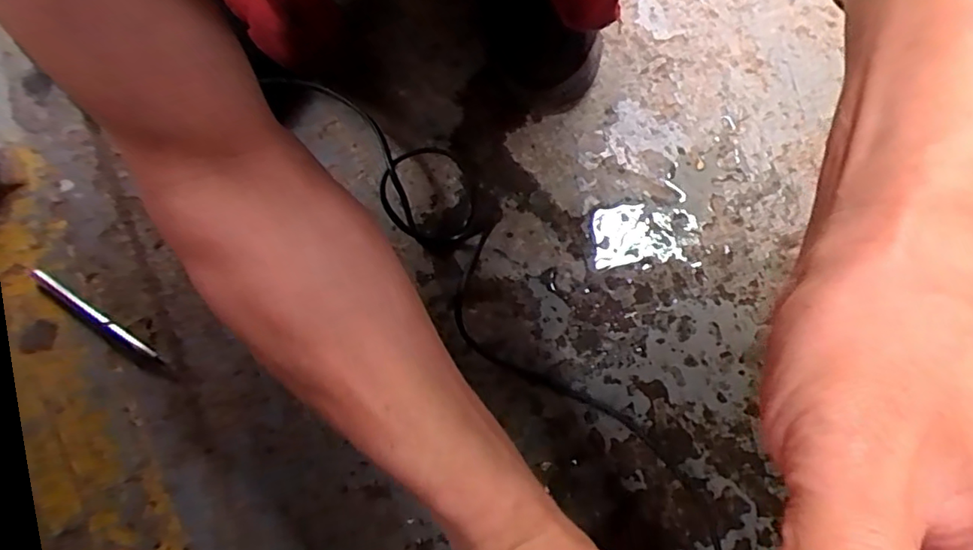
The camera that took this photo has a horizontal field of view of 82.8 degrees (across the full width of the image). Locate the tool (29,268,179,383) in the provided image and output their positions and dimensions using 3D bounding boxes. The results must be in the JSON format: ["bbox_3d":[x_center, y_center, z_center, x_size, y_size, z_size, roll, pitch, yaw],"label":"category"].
[{"bbox_3d":[-0.281,0.035,0.403,0.150,0.012,0.011,30,68,14],"label":"tool"}]

